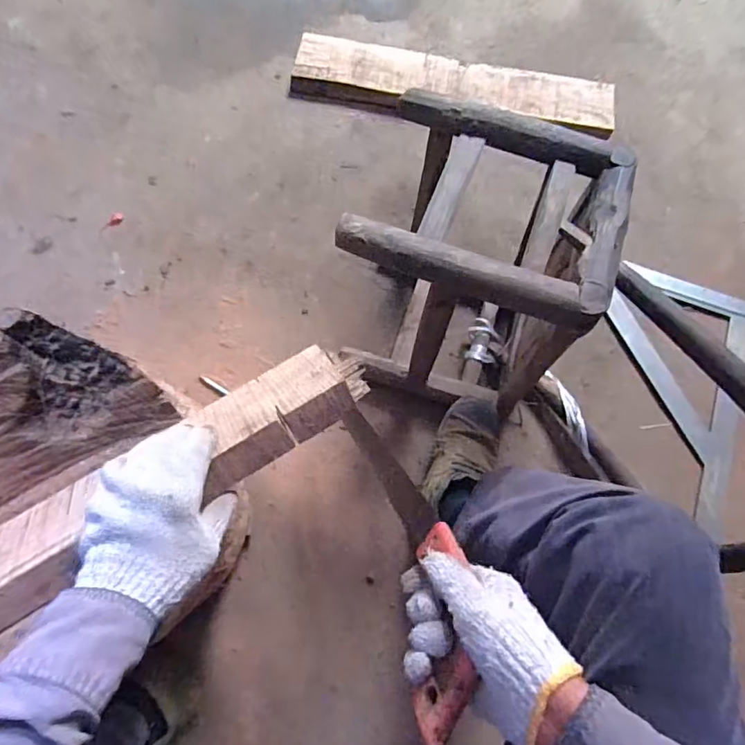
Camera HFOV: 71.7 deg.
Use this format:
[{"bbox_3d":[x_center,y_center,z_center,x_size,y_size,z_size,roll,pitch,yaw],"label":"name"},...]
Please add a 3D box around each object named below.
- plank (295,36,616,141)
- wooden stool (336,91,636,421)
[{"bbox_3d":[0.174,-0.603,1.079,0.665,0.039,0.156,7,71,0],"label":"plank"},{"bbox_3d":[0.138,-0.133,0.768,0.302,0.381,0.267,22,71,5],"label":"wooden stool"}]

